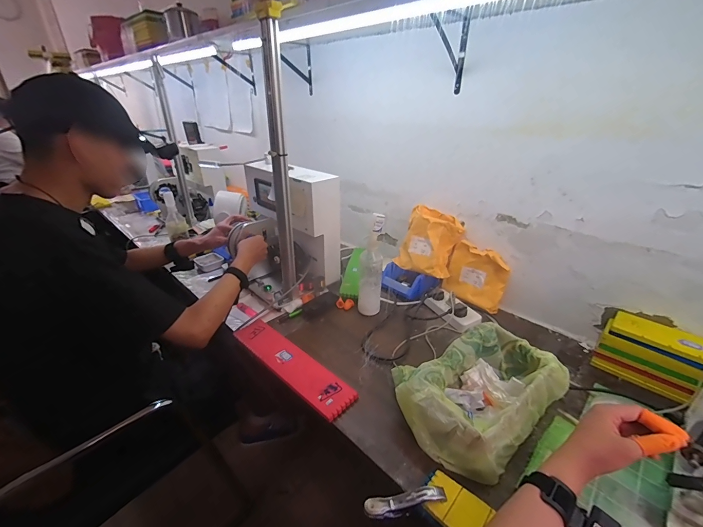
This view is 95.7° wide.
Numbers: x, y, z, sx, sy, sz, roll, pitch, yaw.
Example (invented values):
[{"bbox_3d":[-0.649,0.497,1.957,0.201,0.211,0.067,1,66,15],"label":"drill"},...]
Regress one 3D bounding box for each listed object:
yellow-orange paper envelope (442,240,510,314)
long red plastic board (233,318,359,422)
[{"bbox_3d":[0.353,0.035,0.909,0.022,0.164,0.165,-14,32,-43],"label":"yellow-orange paper envelope"},{"bbox_3d":[-0.141,0.224,0.728,0.095,0.018,0.355,-24,35,-38],"label":"long red plastic board"}]

